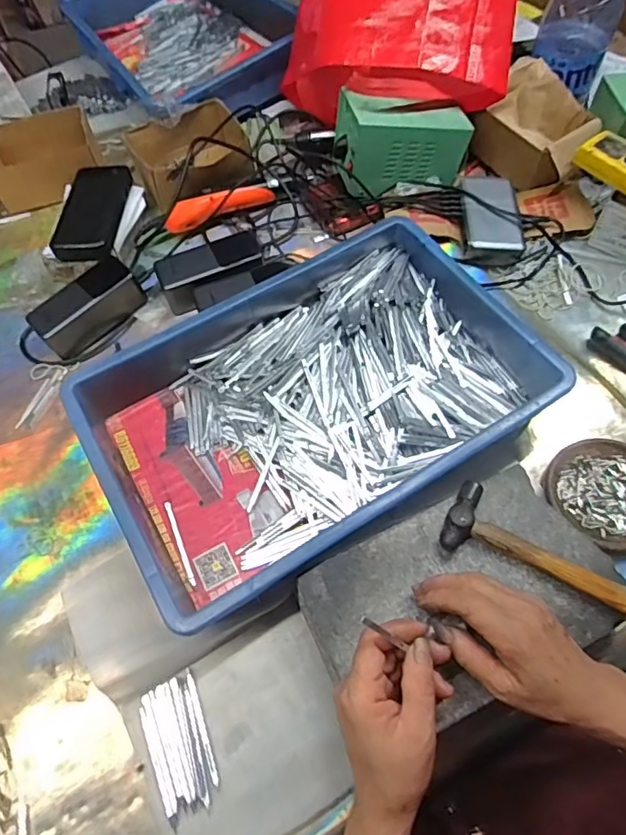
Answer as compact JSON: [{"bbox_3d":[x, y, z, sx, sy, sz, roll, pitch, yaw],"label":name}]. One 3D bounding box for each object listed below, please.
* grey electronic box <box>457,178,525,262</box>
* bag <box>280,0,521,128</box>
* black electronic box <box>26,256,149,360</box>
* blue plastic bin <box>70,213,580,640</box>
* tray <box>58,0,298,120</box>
[{"bbox_3d":[0.237,-0.267,0.728,0.075,0.029,0.132,-1,61,2],"label":"grey electronic box"},{"bbox_3d":[0.119,-0.552,0.709,0.314,0.196,0.275,-2,61,2],"label":"bag"},{"bbox_3d":[-0.274,-0.133,0.671,0.060,0.047,0.128,39,70,22],"label":"black electronic box"},{"bbox_3d":[0.000,-0.019,0.566,0.428,0.077,0.293,-30,63,-13],"label":"blue plastic bin"},{"bbox_3d":[-0.218,-0.649,0.935,0.293,0.082,0.448,-32,64,-14],"label":"tray"}]

